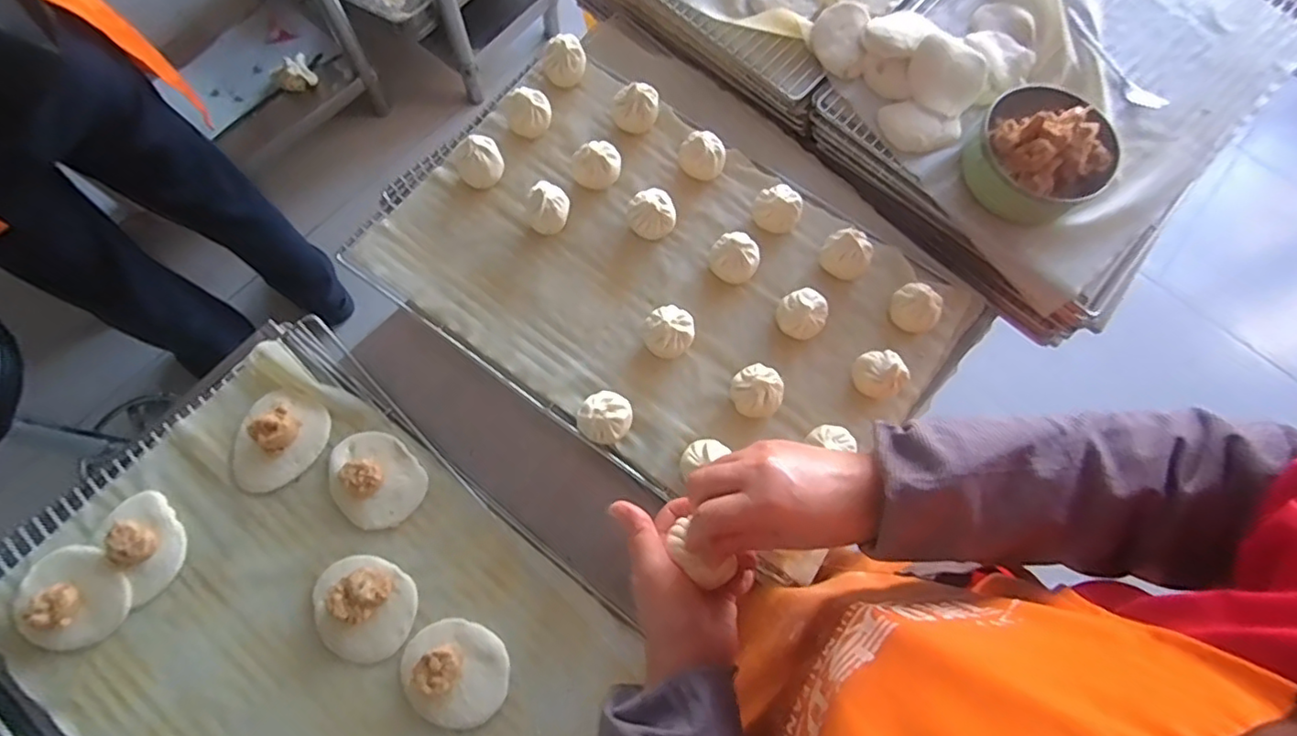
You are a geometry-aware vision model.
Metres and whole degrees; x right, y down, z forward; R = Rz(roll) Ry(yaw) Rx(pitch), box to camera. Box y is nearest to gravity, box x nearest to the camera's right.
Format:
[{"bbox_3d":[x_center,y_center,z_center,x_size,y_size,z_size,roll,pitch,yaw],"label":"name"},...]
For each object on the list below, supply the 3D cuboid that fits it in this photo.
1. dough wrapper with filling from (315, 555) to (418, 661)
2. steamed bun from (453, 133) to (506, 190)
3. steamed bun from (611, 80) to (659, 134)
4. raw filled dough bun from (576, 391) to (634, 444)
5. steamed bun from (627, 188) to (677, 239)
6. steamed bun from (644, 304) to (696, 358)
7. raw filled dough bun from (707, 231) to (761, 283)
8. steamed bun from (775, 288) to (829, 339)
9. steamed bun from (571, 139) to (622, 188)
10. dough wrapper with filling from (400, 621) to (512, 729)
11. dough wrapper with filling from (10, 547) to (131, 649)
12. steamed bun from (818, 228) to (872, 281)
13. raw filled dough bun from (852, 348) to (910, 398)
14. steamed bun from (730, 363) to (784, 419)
[{"bbox_3d":[-0.282,0.236,0.585,0.103,0.036,0.094,16,76,3],"label":"dough wrapper with filling"},{"bbox_3d":[-0.192,-0.233,0.677,0.054,0.049,0.045,-23,75,-10],"label":"steamed bun"},{"bbox_3d":[-0.015,-0.309,0.708,0.056,0.043,0.051,5,72,-2],"label":"steamed bun"},{"bbox_3d":[-0.042,0.050,0.597,0.049,0.048,0.051,1,72,-3],"label":"raw filled dough bun"},{"bbox_3d":[0.004,-0.173,0.669,0.054,0.046,0.050,1,72,-3],"label":"steamed bun"},{"bbox_3d":[0.023,-0.039,0.630,0.053,0.044,0.051,-27,76,-12],"label":"steamed bun"},{"bbox_3d":[0.095,-0.123,0.657,0.052,0.043,0.050,-1,72,-4],"label":"raw filled dough bun"},{"bbox_3d":[0.165,-0.057,0.643,0.048,0.042,0.050,1,72,-3],"label":"steamed bun"},{"bbox_3d":[-0.057,-0.231,0.683,0.054,0.046,0.050,1,72,-3],"label":"steamed bun"},{"bbox_3d":[-0.186,0.293,0.570,0.100,0.035,0.085,15,72,1],"label":"dough wrapper with filling"},{"bbox_3d":[-0.555,0.218,0.567,0.108,0.033,0.091,-4,75,-2],"label":"dough wrapper with filling"},{"bbox_3d":[0.218,-0.127,0.661,0.044,0.040,0.054,-22,75,-10],"label":"steamed bun"},{"bbox_3d":[0.239,0.008,0.625,0.047,0.044,0.049,1,72,-3],"label":"raw filled dough bun"},{"bbox_3d":[0.111,0.025,0.617,0.049,0.044,0.052,1,72,-3],"label":"steamed bun"}]

